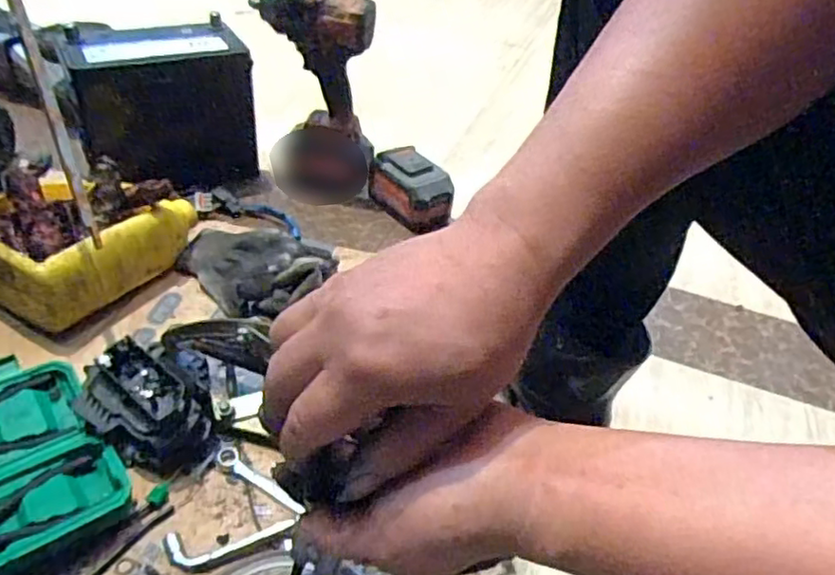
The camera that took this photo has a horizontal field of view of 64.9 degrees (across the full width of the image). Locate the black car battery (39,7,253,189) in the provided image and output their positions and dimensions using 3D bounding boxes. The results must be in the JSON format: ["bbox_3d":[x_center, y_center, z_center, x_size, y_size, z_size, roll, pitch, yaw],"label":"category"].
[{"bbox_3d":[-0.366,-0.262,0.952,0.242,0.197,0.101,-12,43,-22],"label":"black car battery"}]

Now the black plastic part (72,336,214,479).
[{"bbox_3d":[-0.256,0.111,0.619,0.128,0.078,0.094,32,45,28],"label":"black plastic part"}]

